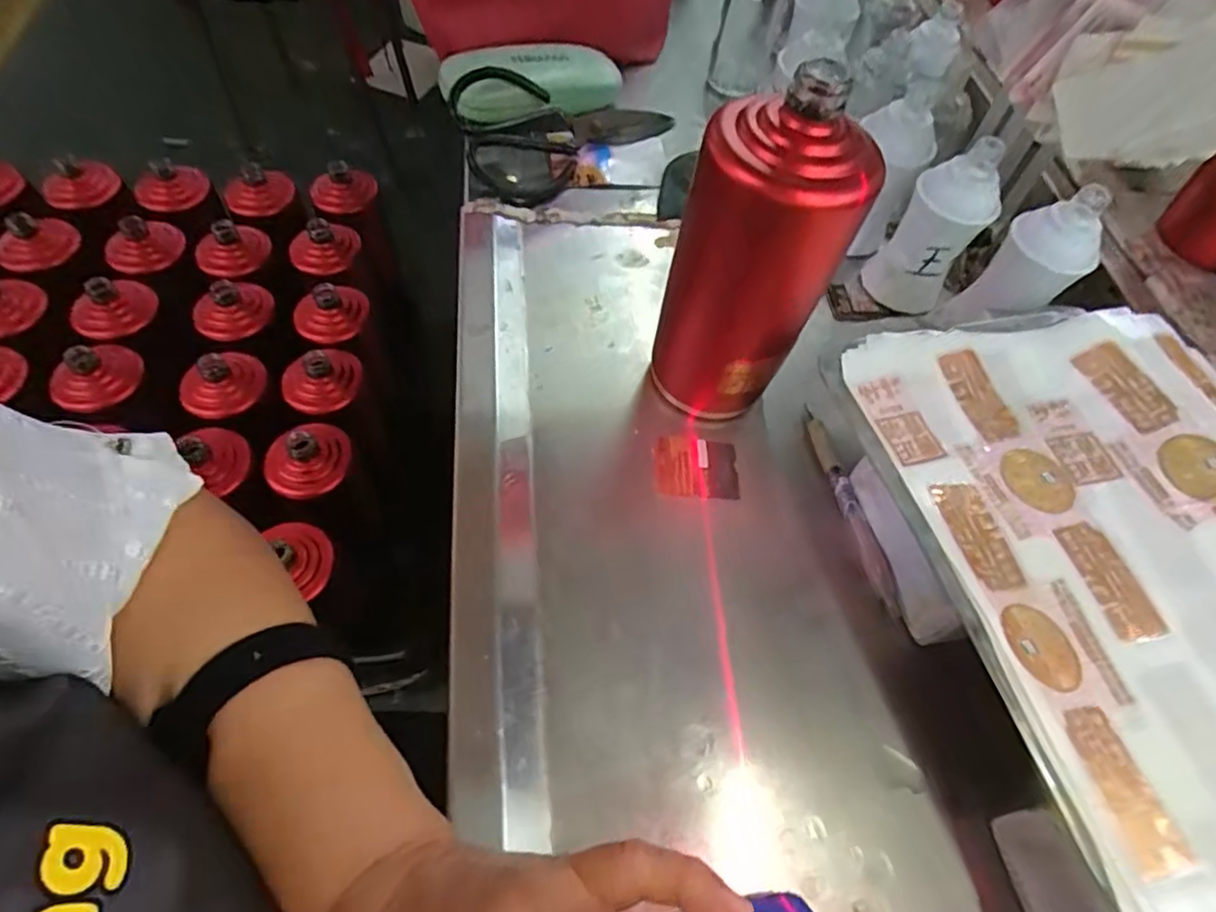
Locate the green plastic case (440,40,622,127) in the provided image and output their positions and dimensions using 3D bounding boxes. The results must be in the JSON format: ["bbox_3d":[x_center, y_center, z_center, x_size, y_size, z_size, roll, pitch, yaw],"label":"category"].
[{"bbox_3d":[-0.063,-0.314,0.547,0.172,0.046,0.060,-26,62,-31],"label":"green plastic case"}]

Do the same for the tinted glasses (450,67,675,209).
[{"bbox_3d":[-0.034,-0.281,0.530,0.196,0.058,0.099,-33,65,-20],"label":"tinted glasses"}]

